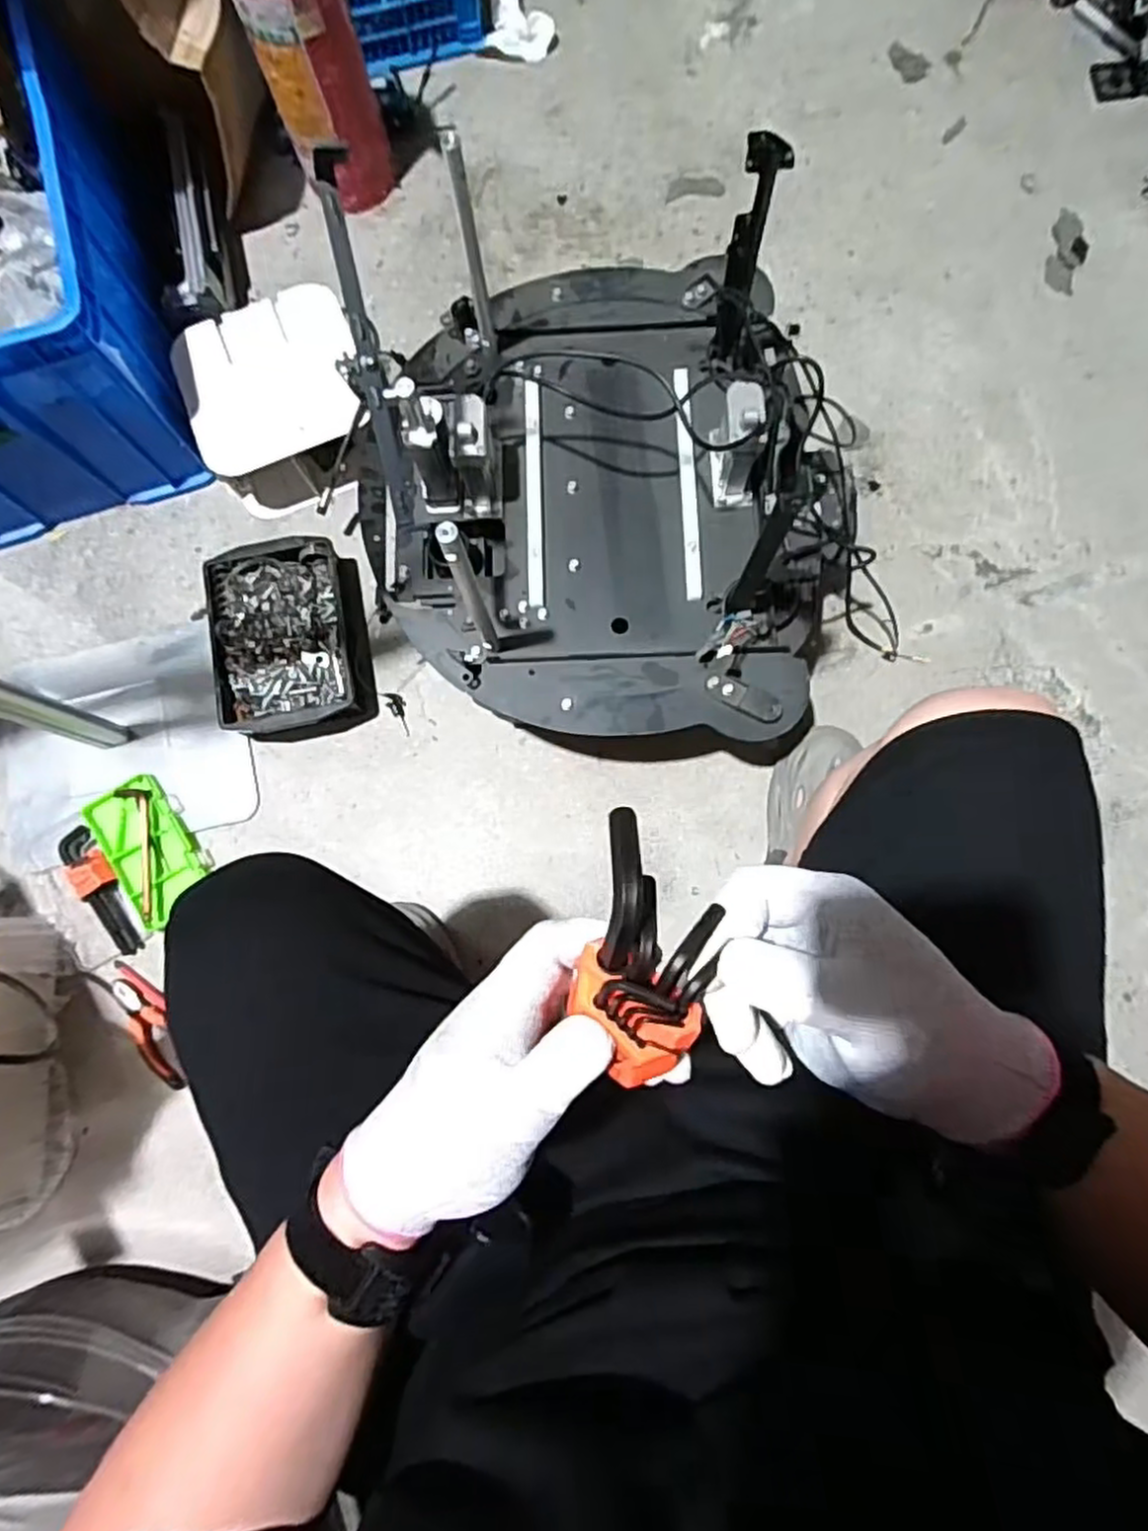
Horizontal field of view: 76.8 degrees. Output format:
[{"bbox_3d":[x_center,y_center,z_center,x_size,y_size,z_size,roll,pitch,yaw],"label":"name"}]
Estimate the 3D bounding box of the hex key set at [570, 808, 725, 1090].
[{"bbox_3d":[0.027,0.071,0.274,0.053,0.030,0.102,-6,99,3],"label":"hex key set"}]

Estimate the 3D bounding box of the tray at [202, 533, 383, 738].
[{"bbox_3d":[-0.387,-0.170,1.003,0.186,0.081,0.275,-11,79,0],"label":"tray"}]

